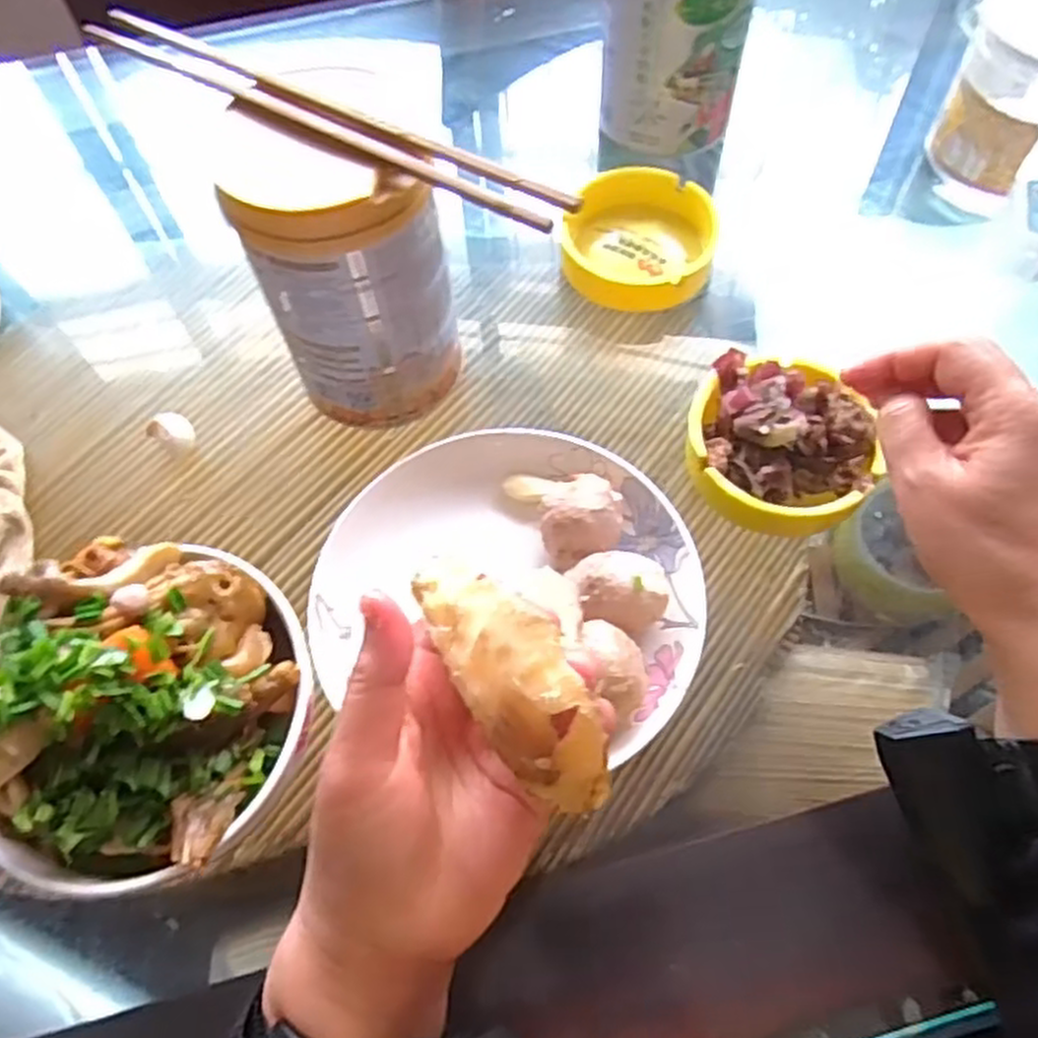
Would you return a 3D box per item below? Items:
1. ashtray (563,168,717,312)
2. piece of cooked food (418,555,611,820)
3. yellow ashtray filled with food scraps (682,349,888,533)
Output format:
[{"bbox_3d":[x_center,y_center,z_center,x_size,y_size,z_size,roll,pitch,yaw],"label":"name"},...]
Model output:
[{"bbox_3d":[0.077,-0.180,0.508,0.095,0.024,0.100,-1,62,1],"label":"ashtray"},{"bbox_3d":[-0.006,0.046,0.255,0.032,0.035,0.097,-31,56,-14],"label":"piece of cooked food"},{"bbox_3d":[0.138,-0.043,0.408,0.093,0.036,0.097,3,62,3],"label":"yellow ashtray filled with food scraps"}]

